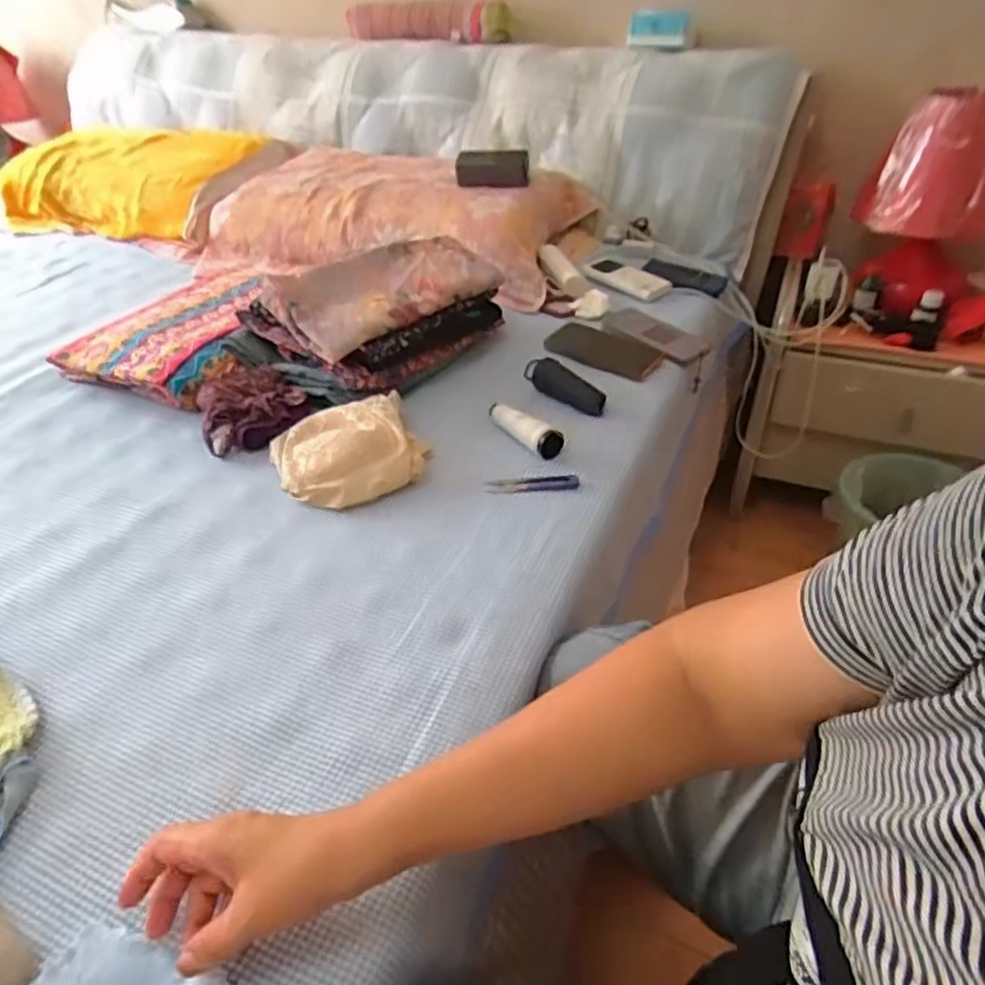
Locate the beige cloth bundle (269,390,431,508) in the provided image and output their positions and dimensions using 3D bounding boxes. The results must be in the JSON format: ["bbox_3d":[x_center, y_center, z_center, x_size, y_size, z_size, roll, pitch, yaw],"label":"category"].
[{"bbox_3d":[-0.161,-0.050,0.765,0.170,0.046,0.147,-15,41,-17],"label":"beige cloth bundle"}]

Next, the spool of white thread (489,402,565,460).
[{"bbox_3d":[0.037,-0.082,0.823,0.036,0.028,0.121,-29,47,-31],"label":"spool of white thread"}]

